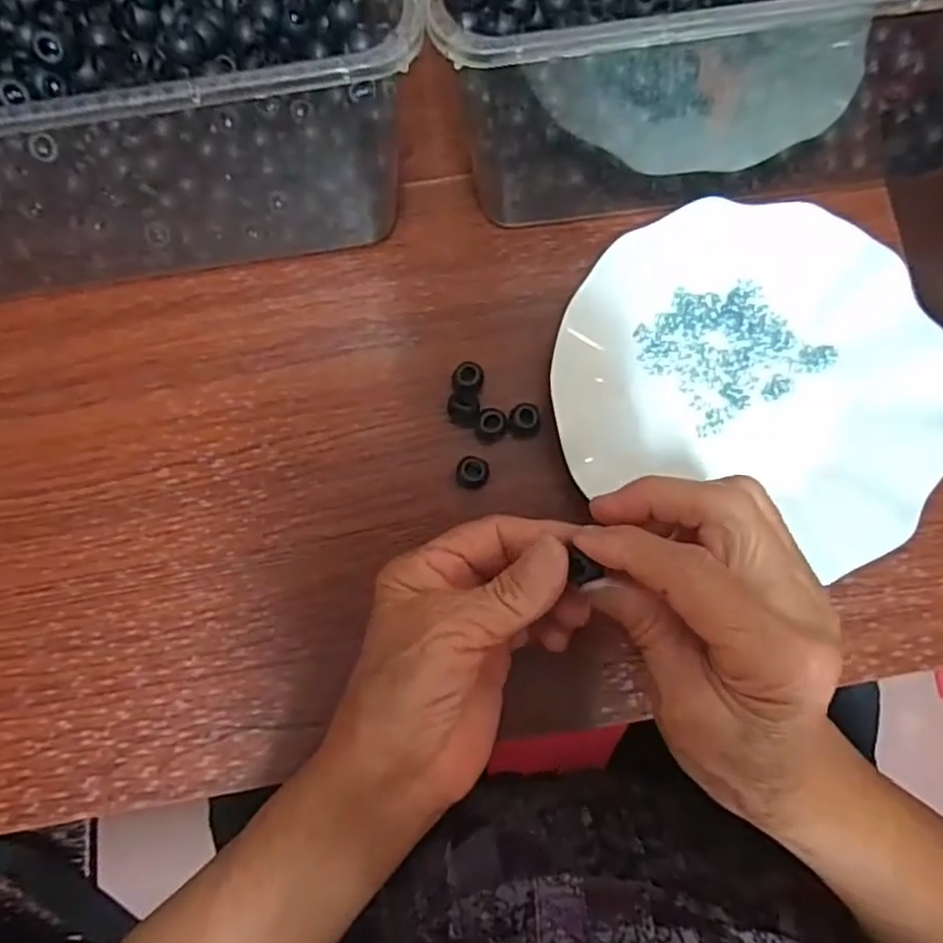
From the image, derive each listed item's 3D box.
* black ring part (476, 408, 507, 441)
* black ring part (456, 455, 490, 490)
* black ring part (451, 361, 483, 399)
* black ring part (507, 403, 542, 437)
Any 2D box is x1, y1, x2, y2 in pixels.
[{"bbox_3d":[0.010,-0.023,0.320,0.013,0.017,0.014,43,84,5],"label":"black ring part"},{"bbox_3d":[0.000,0.001,0.318,0.015,0.018,0.014,0,83,0],"label":"black ring part"},{"bbox_3d":[-0.002,-0.044,0.325,0.015,0.018,0.016,0,83,0],"label":"black ring part"},{"bbox_3d":[0.026,-0.025,0.321,0.016,0.017,0.014,4,83,0],"label":"black ring part"}]

